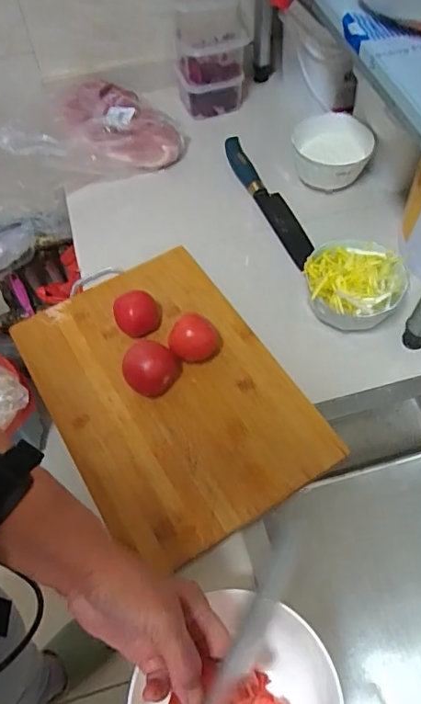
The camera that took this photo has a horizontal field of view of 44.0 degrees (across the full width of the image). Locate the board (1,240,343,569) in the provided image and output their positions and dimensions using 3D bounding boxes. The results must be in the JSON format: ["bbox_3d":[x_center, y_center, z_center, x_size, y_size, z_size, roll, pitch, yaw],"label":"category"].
[{"bbox_3d":[-0.051,0.043,0.568,0.237,0.030,0.337,-31,63,-15],"label":"board"}]

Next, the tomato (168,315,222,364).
[{"bbox_3d":[-0.015,-0.014,0.564,0.045,0.051,0.046,16,61,11],"label":"tomato"}]

